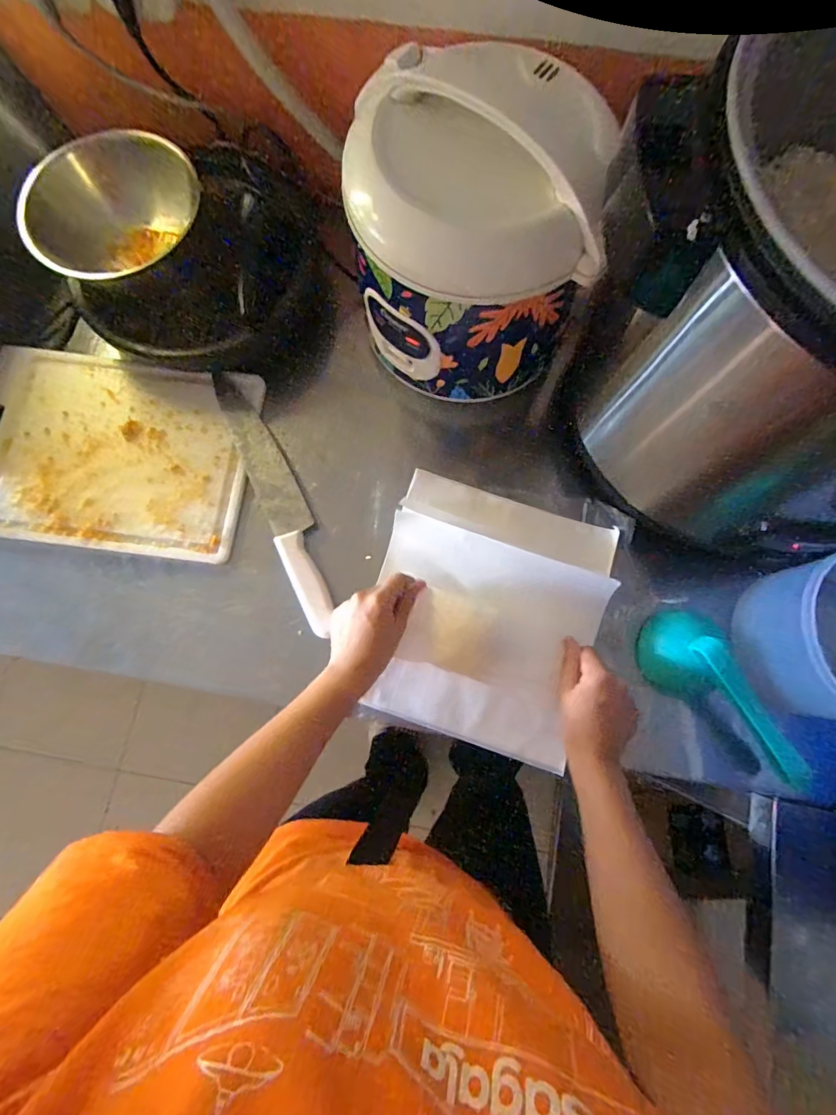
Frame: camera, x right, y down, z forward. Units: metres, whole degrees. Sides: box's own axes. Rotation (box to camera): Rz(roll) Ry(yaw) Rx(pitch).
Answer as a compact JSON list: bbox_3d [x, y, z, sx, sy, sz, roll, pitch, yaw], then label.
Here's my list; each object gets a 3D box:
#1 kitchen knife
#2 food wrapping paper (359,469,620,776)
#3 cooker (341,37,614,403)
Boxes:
[{"bbox_3d":[-0.168,-0.075,0.553,0.047,0.015,0.341,-24,79,-5],"label":"kitchen knife"},{"bbox_3d":[0.074,0.057,0.509,0.242,0.062,0.274,17,78,3],"label":"food wrapping paper"},{"bbox_3d":[0.045,-0.301,0.470,0.210,0.209,0.203,1,78,0],"label":"cooker"}]

